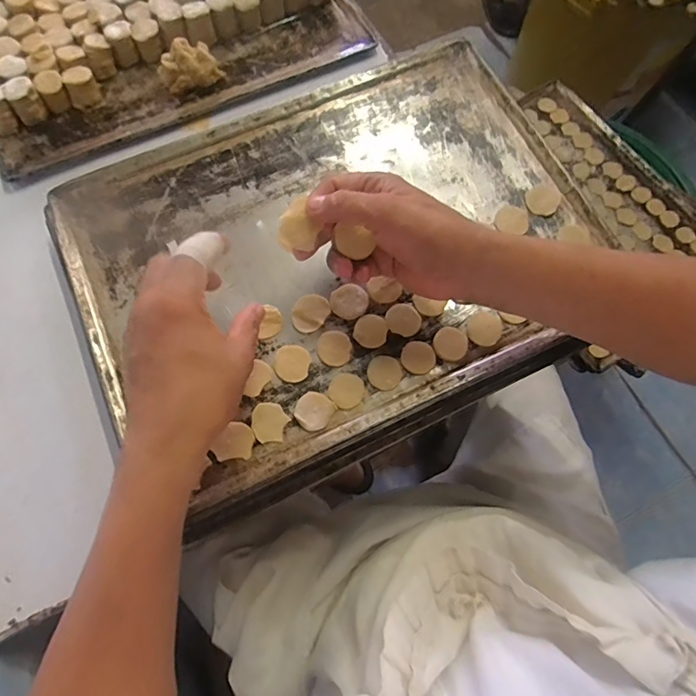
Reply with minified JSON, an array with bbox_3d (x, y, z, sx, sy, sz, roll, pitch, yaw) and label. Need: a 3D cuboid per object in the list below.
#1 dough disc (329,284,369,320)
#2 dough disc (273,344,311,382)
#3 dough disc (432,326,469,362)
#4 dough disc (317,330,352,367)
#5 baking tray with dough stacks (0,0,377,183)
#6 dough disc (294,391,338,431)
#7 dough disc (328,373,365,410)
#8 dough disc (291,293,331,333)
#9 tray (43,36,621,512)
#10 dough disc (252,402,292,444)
[{"bbox_3d":[0.001,-0.040,0.399,0.033,0.006,0.029,4,70,0],"label":"dough disc"},{"bbox_3d":[-0.048,0.012,0.385,0.030,0.004,0.031,0,70,-1],"label":"dough disc"},{"bbox_3d":[0.088,-0.004,0.387,0.029,0.005,0.029,0,70,-1],"label":"dough disc"},{"bbox_3d":[-0.012,0.000,0.390,0.029,0.004,0.031,0,70,-1],"label":"dough disc"},{"bbox_3d":[-0.234,-0.407,0.554,0.438,0.053,0.310,-24,73,-10],"label":"baking tray with dough stacks"},{"bbox_3d":[-0.028,0.051,0.369,0.030,0.005,0.030,0,70,-1],"label":"dough disc"},{"bbox_3d":[-0.001,0.035,0.377,0.029,0.004,0.029,0,70,-1],"label":"dough disc"},{"bbox_3d":[-0.033,-0.032,0.397,0.030,0.004,0.036,28,72,9],"label":"dough disc"},{"bbox_3d":[-0.012,-0.096,0.414,0.456,0.023,0.329,-25,73,-10],"label":"tray"},{"bbox_3d":[-0.062,0.059,0.368,0.029,0.004,0.032,-9,71,-5],"label":"dough disc"}]

